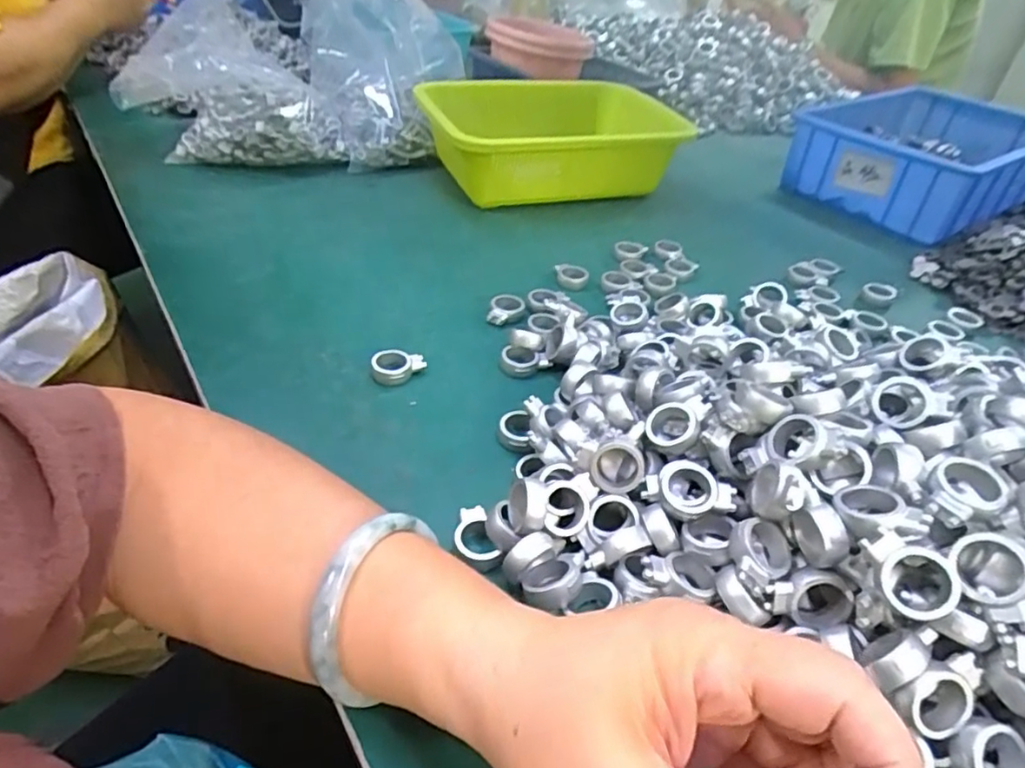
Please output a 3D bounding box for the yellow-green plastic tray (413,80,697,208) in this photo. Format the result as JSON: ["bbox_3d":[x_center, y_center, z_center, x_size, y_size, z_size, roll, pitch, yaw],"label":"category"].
[{"bbox_3d":[0.030,-0.264,0.662,0.254,0.080,0.189,-13,42,-20],"label":"yellow-green plastic tray"}]

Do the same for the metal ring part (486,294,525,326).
[{"bbox_3d":[-0.004,-0.056,0.457,0.023,0.011,0.030,16,40,14],"label":"metal ring part"}]

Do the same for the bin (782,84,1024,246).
[{"bbox_3d":[0.478,-0.266,0.708,0.280,0.076,0.202,-21,45,-28],"label":"bin"}]

